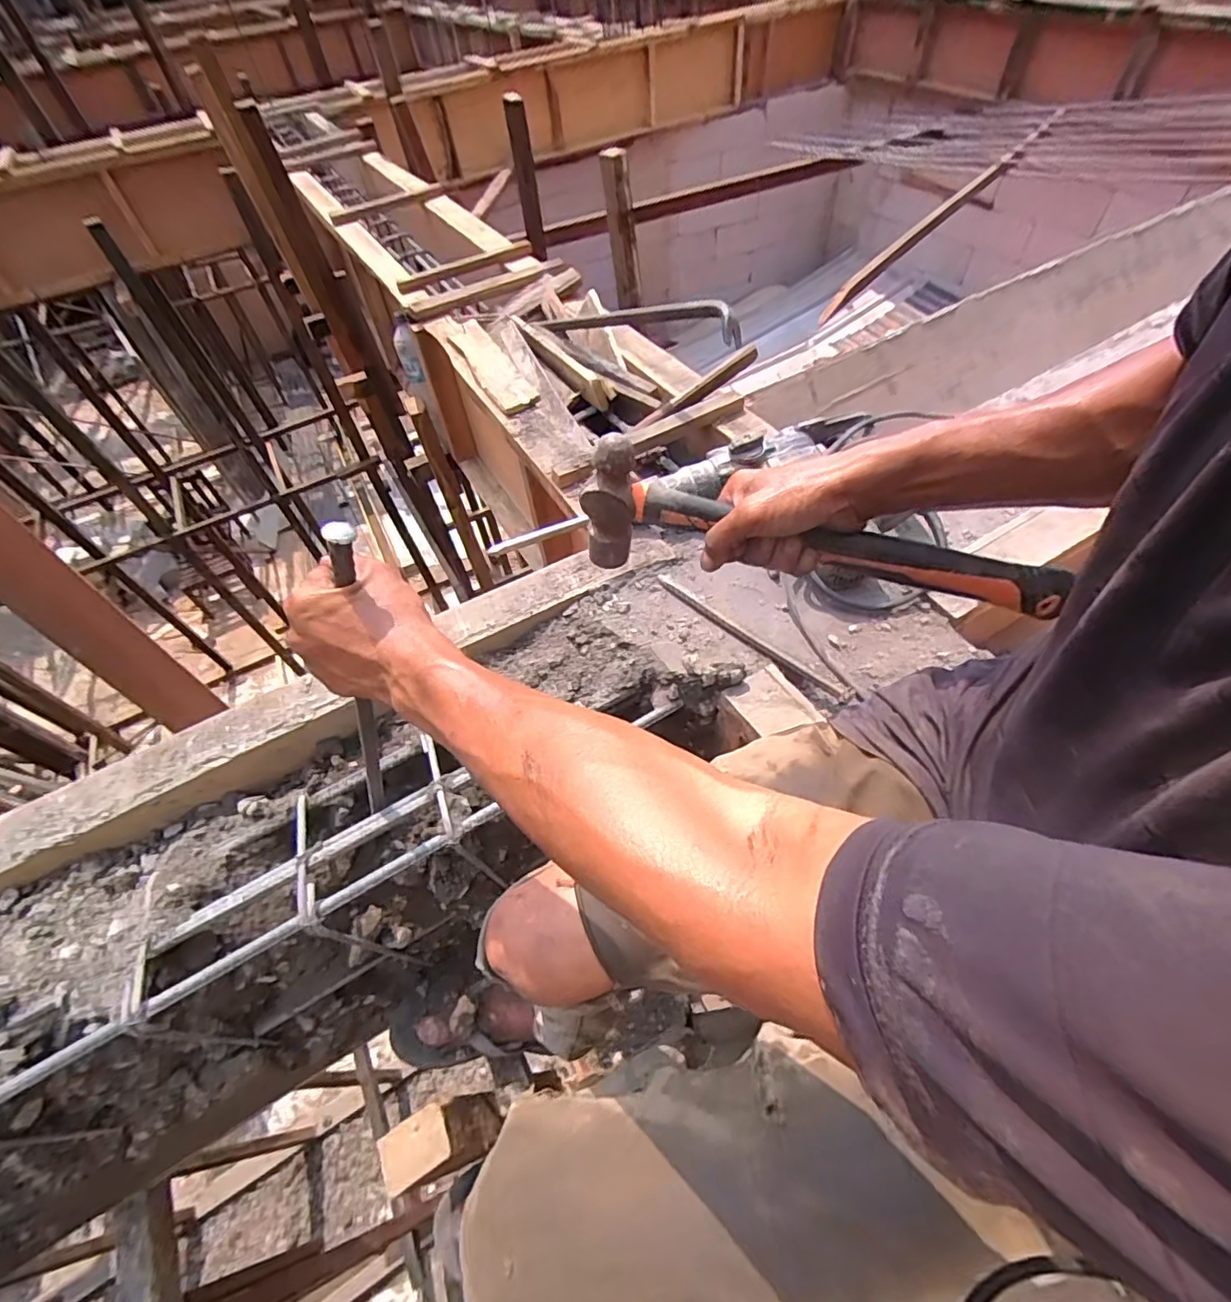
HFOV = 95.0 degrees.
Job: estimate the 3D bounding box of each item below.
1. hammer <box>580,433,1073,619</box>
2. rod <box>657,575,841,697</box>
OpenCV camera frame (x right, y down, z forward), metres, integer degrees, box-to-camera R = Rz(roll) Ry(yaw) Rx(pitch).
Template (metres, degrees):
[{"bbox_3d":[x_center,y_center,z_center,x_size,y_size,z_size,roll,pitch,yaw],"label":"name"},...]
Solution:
[{"bbox_3d":[0.148,-0.082,0.430,0.353,0.108,0.028,14,56,12],"label":"hammer"},{"bbox_3d":[0.144,-0.019,0.656,0.016,0.014,0.253,-40,60,-22],"label":"rod"}]

